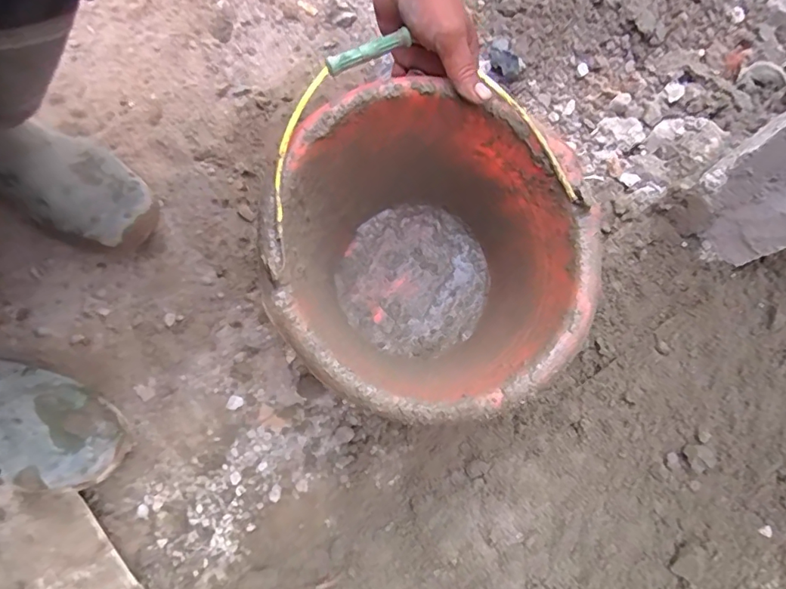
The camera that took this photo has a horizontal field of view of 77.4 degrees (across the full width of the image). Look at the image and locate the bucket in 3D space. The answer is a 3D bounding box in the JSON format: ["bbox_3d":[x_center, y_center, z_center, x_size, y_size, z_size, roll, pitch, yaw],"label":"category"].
[{"bbox_3d":[0.030,-0.023,0.477,0.271,0.214,0.262,0,75,0],"label":"bucket"}]

